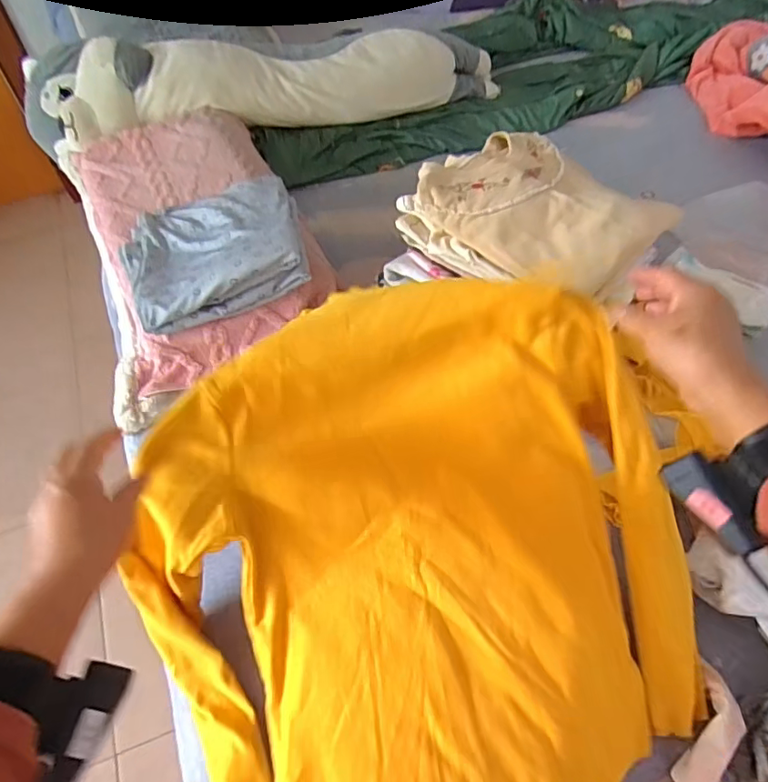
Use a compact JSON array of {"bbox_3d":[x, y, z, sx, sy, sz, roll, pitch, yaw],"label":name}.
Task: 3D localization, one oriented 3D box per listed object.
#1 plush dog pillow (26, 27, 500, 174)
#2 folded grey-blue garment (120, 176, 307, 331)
[{"bbox_3d":[-0.223,-0.648,1.130,0.967,0.187,0.221,-15,58,-10],"label":"plush dog pillow"},{"bbox_3d":[-0.260,-0.226,0.796,0.265,0.073,0.245,-15,57,-10],"label":"folded grey-blue garment"}]

